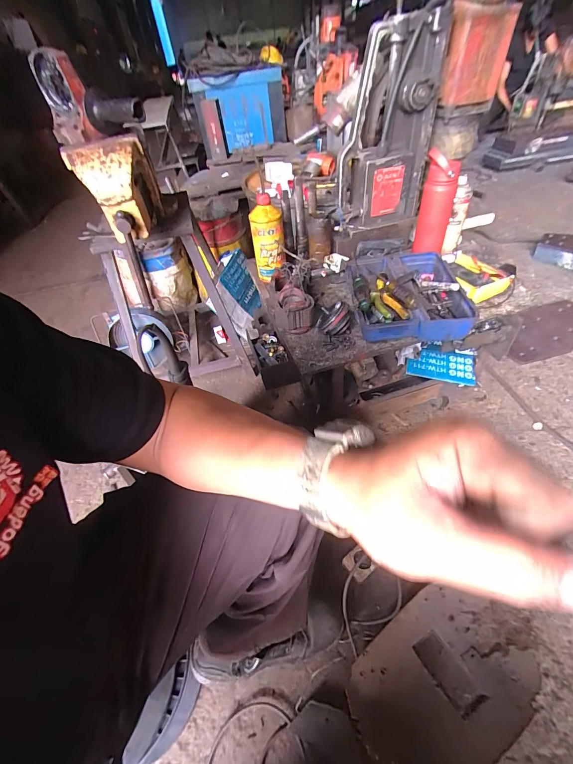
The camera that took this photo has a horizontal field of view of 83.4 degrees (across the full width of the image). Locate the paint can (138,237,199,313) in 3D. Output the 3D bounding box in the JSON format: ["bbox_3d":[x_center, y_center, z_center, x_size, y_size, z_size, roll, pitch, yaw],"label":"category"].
[{"bbox_3d":[-0.441,-0.402,1.227,0.145,0.263,0.131,-13,46,-6],"label":"paint can"}]

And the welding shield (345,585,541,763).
[{"bbox_3d":[0.263,0.494,0.542,0.308,0.063,0.191,-30,50,-21],"label":"welding shield"}]

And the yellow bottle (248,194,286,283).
[{"bbox_3d":[-0.048,-0.366,0.845,0.082,0.194,0.063,-10,45,-2],"label":"yellow bottle"}]

